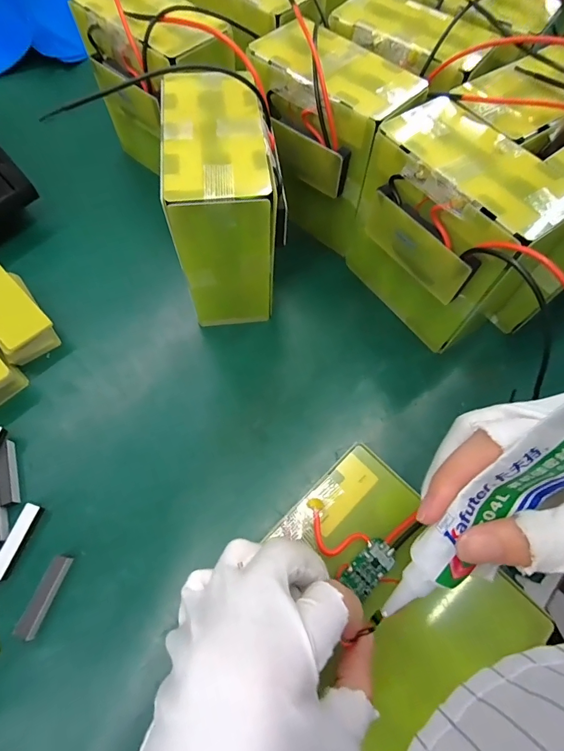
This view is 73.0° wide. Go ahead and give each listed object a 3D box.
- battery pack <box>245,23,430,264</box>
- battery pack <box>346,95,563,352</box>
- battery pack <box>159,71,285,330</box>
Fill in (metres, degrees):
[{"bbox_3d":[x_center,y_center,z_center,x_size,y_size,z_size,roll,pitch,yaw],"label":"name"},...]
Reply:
[{"bbox_3d":[0.037,-0.214,0.362,0.140,0.141,0.096,39,70,14],"label":"battery pack"},{"bbox_3d":[0.128,-0.119,0.329,0.090,0.151,0.168,-30,69,-17],"label":"battery pack"},{"bbox_3d":[-0.046,-0.136,0.334,0.082,0.156,0.133,-5,64,-6],"label":"battery pack"}]

